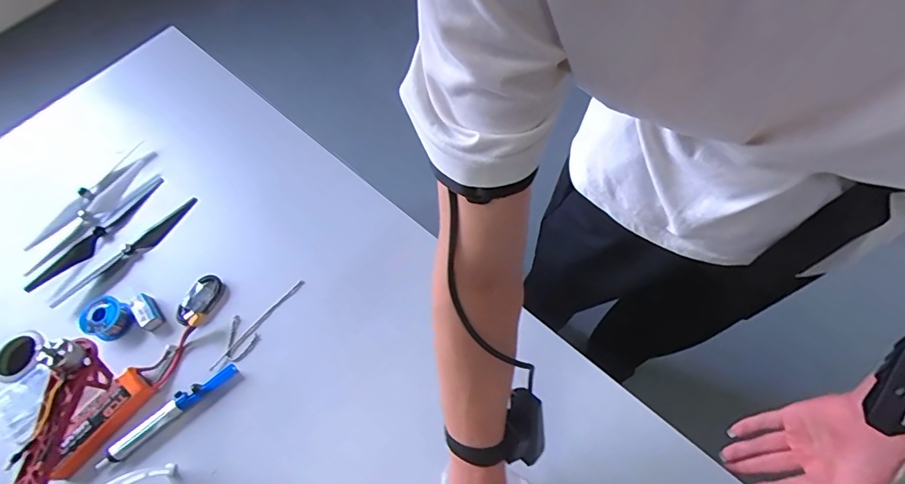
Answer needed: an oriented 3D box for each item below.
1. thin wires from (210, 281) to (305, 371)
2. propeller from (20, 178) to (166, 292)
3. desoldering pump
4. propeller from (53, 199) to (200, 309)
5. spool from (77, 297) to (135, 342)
[{"bbox_3d":[-0.276,0.109,0.652,0.047,0.007,0.157,25,68,18],"label":"thin wires"},{"bbox_3d":[-0.563,-0.013,0.751,0.044,0.011,0.241,34,71,21],"label":"propeller"},{"bbox_3d":[-0.356,0.213,0.586,0.177,0.017,0.025,-39,65,-13],"label":"desoldering pump"},{"bbox_3d":[-0.500,0.012,0.725,0.036,0.012,0.240,34,71,21],"label":"propeller"},{"bbox_3d":[-0.480,0.105,0.648,0.055,0.031,0.053,-3,63,5],"label":"spool"}]

